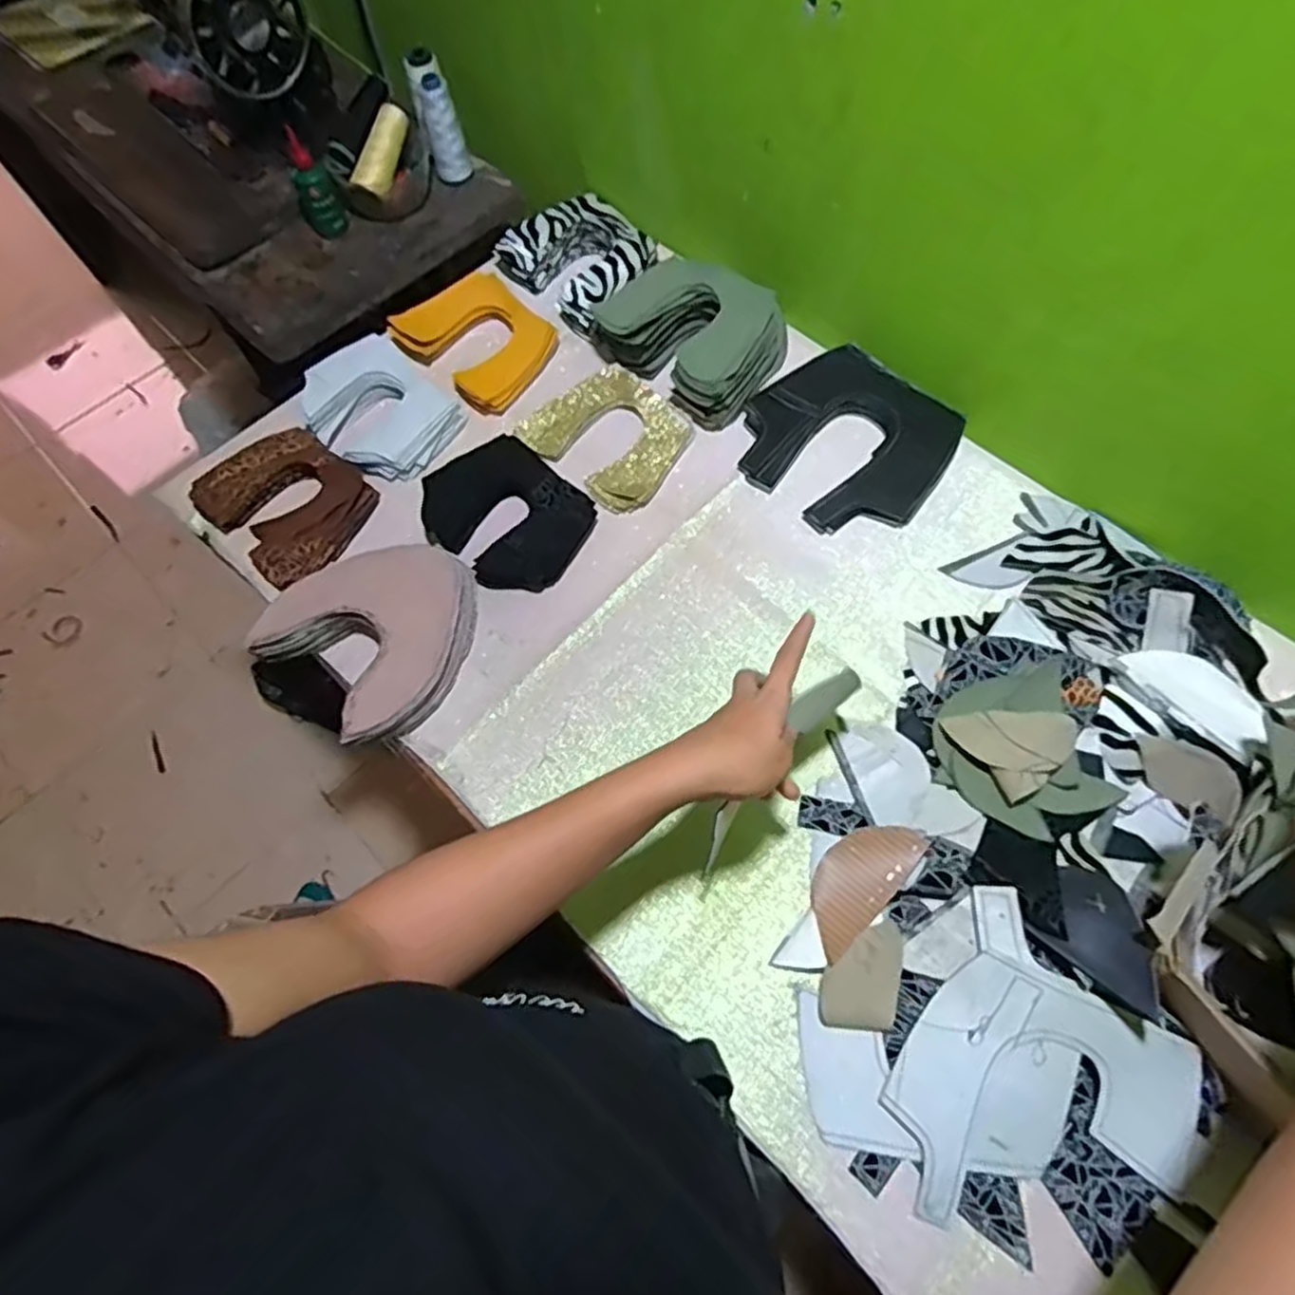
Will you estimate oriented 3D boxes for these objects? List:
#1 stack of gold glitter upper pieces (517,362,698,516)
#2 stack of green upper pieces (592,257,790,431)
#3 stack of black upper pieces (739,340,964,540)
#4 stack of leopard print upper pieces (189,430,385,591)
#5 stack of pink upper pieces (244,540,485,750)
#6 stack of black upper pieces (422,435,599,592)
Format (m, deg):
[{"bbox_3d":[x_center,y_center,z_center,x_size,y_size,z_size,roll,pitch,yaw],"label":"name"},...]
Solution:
[{"bbox_3d":[-0.034,-0.216,0.756,0.149,0.015,0.133,38,72,17],"label":"stack of gold glitter upper pieces"},{"bbox_3d":[0.051,-0.337,0.777,0.180,0.067,0.163,35,72,16],"label":"stack of green upper pieces"},{"bbox_3d":[0.196,-0.204,0.736,0.187,0.023,0.182,41,73,18],"label":"stack of black upper pieces"},{"bbox_3d":[-0.353,-0.142,0.736,0.157,0.031,0.129,40,73,17],"label":"stack of leopard print upper pieces"},{"bbox_3d":[-0.244,-0.016,0.657,0.169,0.050,0.184,23,69,12],"label":"stack of pink upper pieces"},{"bbox_3d":[-0.135,-0.132,0.720,0.153,0.035,0.134,37,72,17],"label":"stack of black upper pieces"}]

